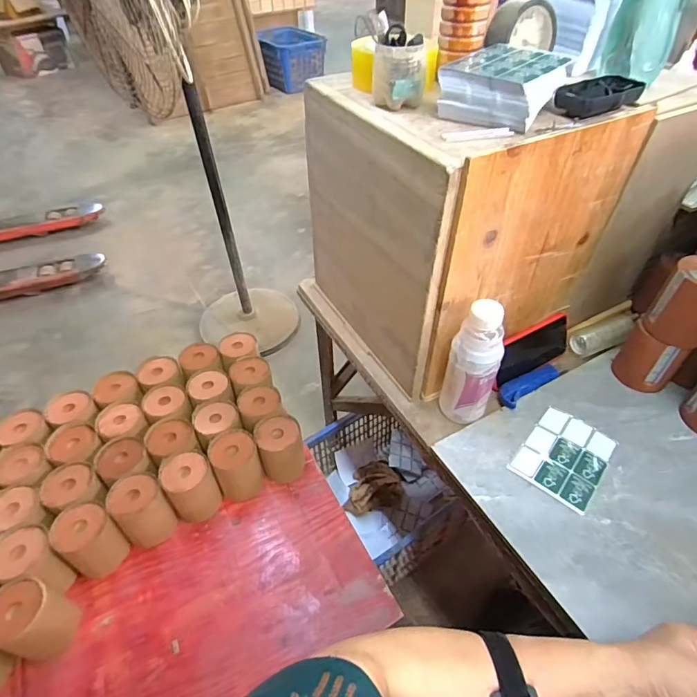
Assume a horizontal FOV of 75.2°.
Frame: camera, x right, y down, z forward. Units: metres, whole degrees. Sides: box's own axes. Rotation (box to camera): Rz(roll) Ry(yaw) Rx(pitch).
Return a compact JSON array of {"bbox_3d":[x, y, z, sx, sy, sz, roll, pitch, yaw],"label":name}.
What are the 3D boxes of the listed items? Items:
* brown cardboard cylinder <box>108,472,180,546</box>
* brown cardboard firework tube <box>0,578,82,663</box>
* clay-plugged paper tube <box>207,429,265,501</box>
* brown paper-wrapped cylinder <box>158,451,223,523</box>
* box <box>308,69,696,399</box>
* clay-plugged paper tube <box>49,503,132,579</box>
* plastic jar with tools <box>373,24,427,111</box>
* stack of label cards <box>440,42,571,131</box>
[{"bbox_3d":[-0.352,0.275,0.777,0.079,0.089,0.094,-33,53,-27],"label":"brown cardboard cylinder"},{"bbox_3d":[-0.456,0.398,0.661,0.107,0.106,0.086,19,49,19],"label":"brown cardboard firework tube"},{"bbox_3d":[-0.206,0.219,0.843,0.081,0.108,0.091,-22,49,-19],"label":"clay-plugged paper tube"},{"bbox_3d":[-0.279,0.249,0.811,0.078,0.104,0.093,-26,51,-22],"label":"brown paper-wrapped cylinder"},{"bbox_3d":[0.235,-0.231,0.730,0.493,0.349,0.337,-21,49,-18],"label":"box"},{"bbox_3d":[-0.419,0.316,0.740,0.072,0.123,0.078,-1,46,1],"label":"clay-plugged paper tube"},{"bbox_3d":[0.061,-0.331,0.539,0.052,0.071,0.053,-1,46,1],"label":"plastic jar with tools"},{"bbox_3d":[0.183,-0.308,0.530,0.110,0.053,0.138,28,53,25],"label":"stack of label cards"}]

